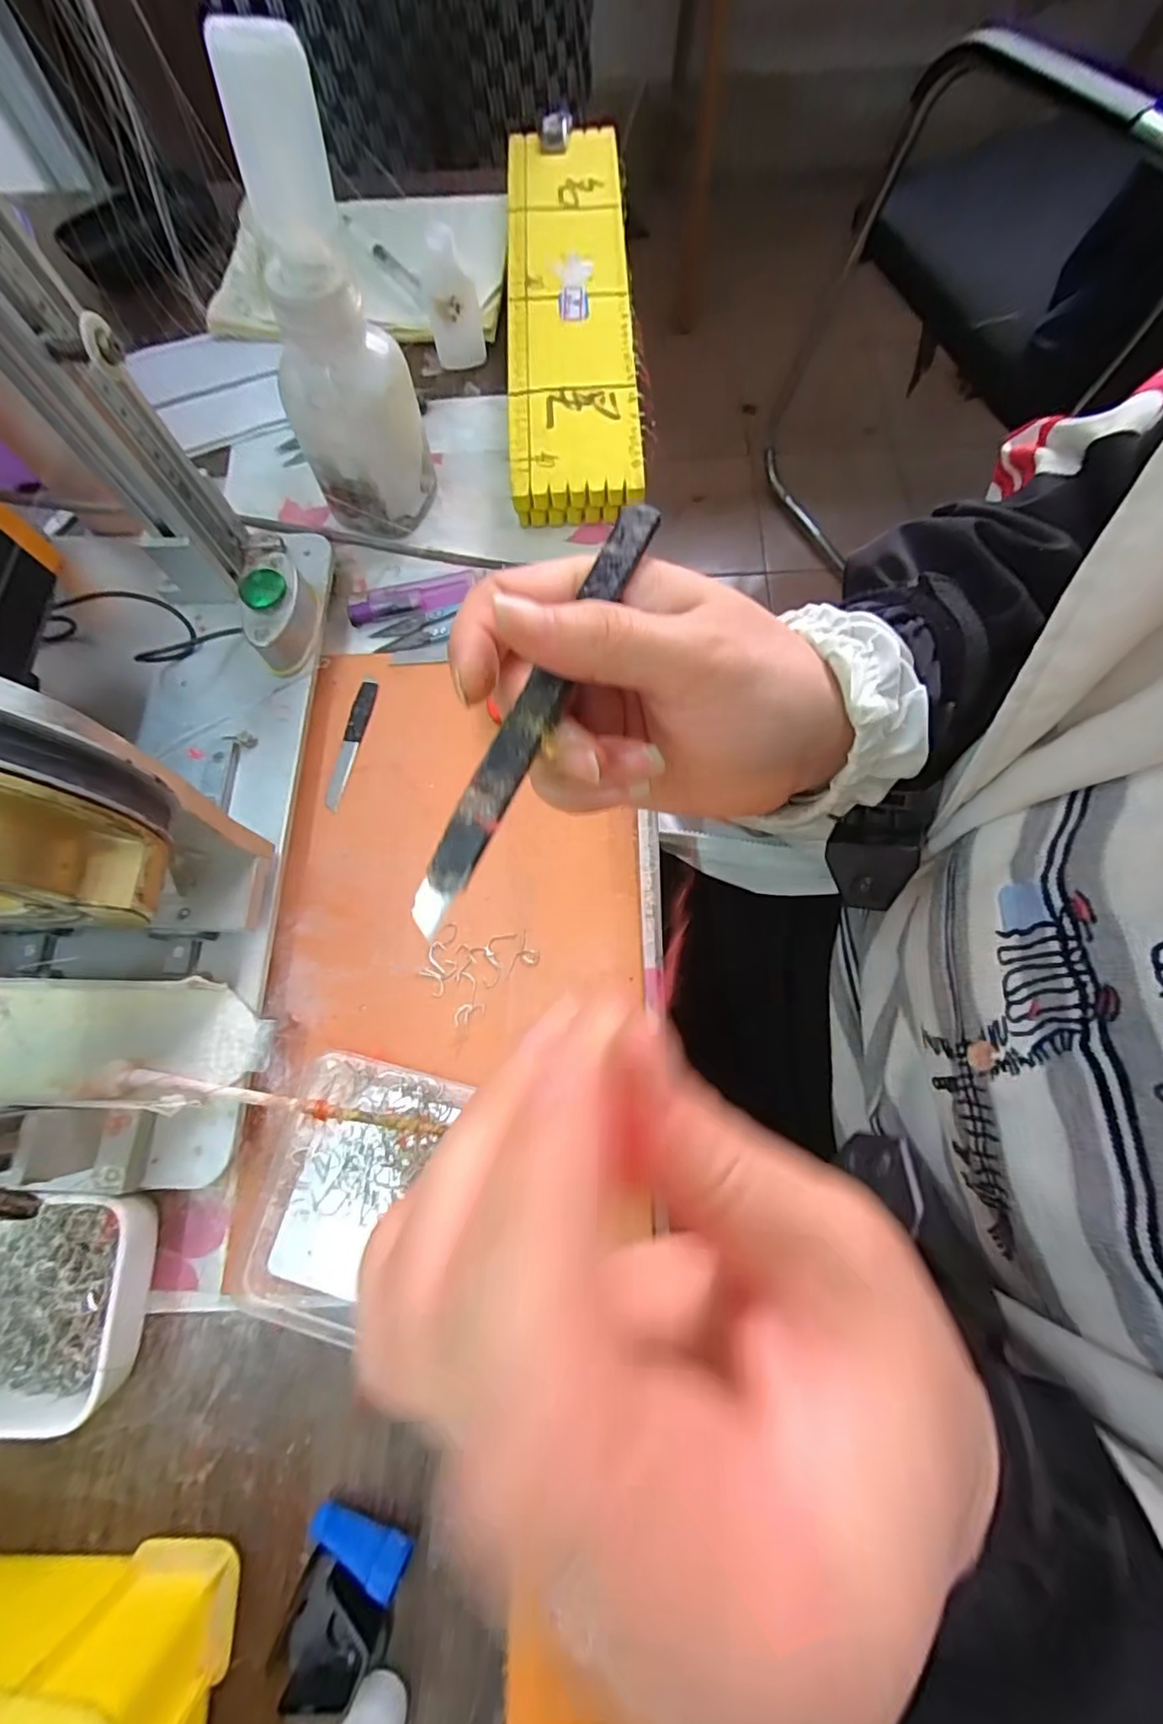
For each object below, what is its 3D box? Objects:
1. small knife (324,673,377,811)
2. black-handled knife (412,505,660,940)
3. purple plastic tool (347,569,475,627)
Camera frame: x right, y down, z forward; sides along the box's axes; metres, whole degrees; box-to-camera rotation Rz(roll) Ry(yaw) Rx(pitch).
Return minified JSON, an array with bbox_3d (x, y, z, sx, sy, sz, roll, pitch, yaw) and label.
[{"bbox_3d":[-0.128,-0.068,0.334,0.011,0.005,0.080,10,73,5],"label":"small knife"},{"bbox_3d":[-0.010,-0.044,0.161,0.012,0.004,0.135,24,76,6],"label":"black-handled knife"},{"bbox_3d":[-0.100,-0.156,0.353,0.074,0.011,0.017,-14,73,-3],"label":"purple plastic tool"}]

